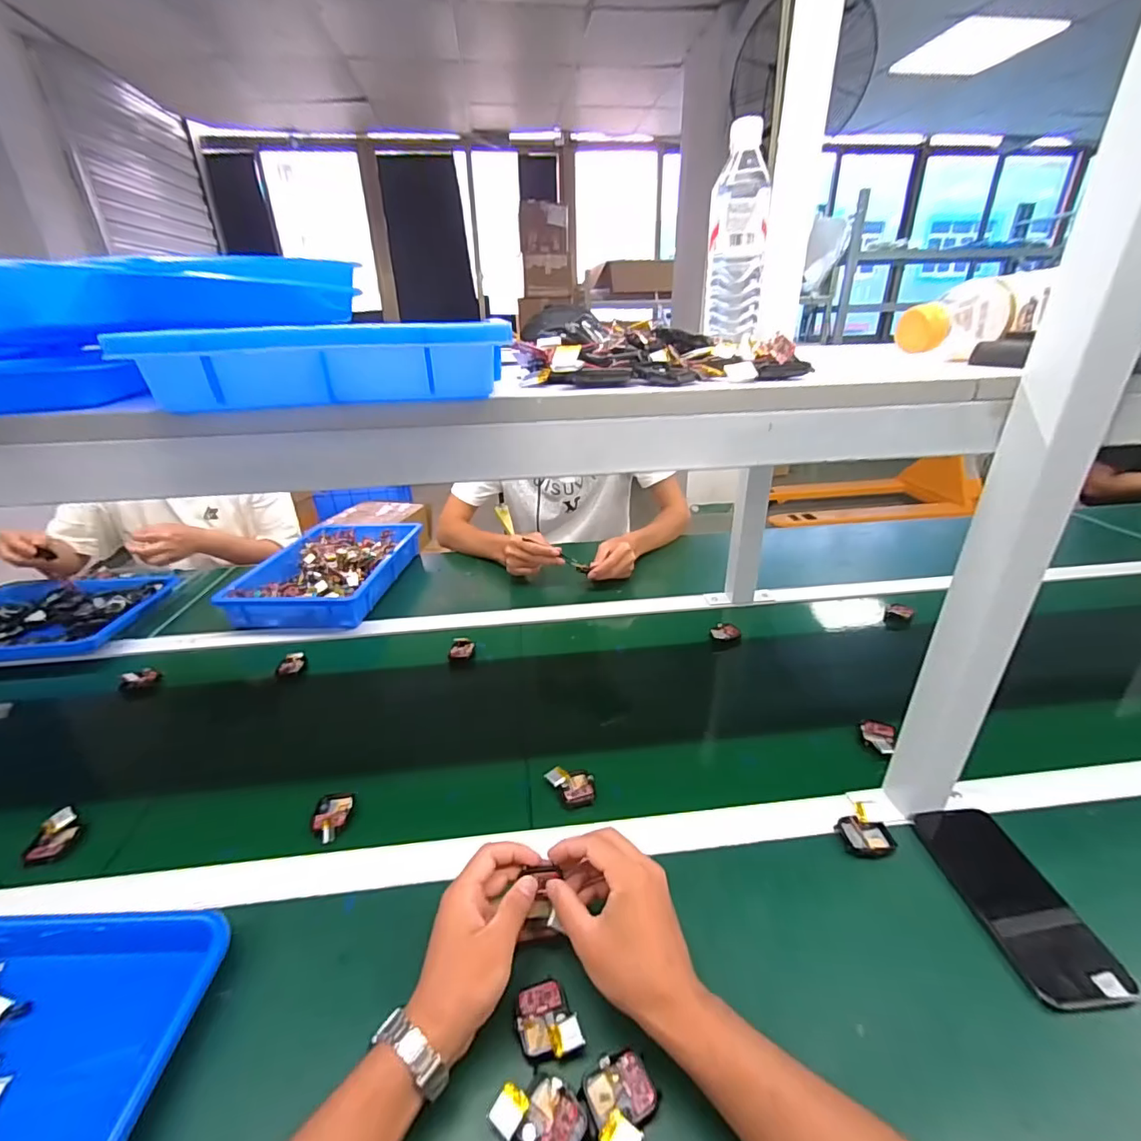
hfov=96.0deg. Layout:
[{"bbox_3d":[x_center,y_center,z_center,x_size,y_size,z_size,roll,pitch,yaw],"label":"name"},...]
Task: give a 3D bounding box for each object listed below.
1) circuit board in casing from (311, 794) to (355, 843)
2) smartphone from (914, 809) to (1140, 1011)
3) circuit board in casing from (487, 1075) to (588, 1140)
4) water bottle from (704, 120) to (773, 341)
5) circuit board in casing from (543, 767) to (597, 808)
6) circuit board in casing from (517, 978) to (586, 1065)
[{"bbox_3d":[-0.246,0.253,0.528,0.036,0.013,0.062,-8,27,-12],"label":"circuit board in casing"},{"bbox_3d":[0.381,0.278,0.442,0.073,0.013,0.159,-2,27,-1],"label":"smartphone"},{"bbox_3d":[-0.019,0.350,0.329,0.054,0.016,0.040,12,30,25],"label":"circuit board in casing"},{"bbox_3d":[0.186,-0.367,0.565,0.065,0.198,0.068,5,28,13],"label":"water bottle"},{"bbox_3d":[0.002,0.235,0.559,0.051,0.016,0.045,-6,27,-9],"label":"circuit board in casing"},{"bbox_3d":[-0.017,0.326,0.373,0.040,0.013,0.050,-12,29,-20],"label":"circuit board in casing"}]

